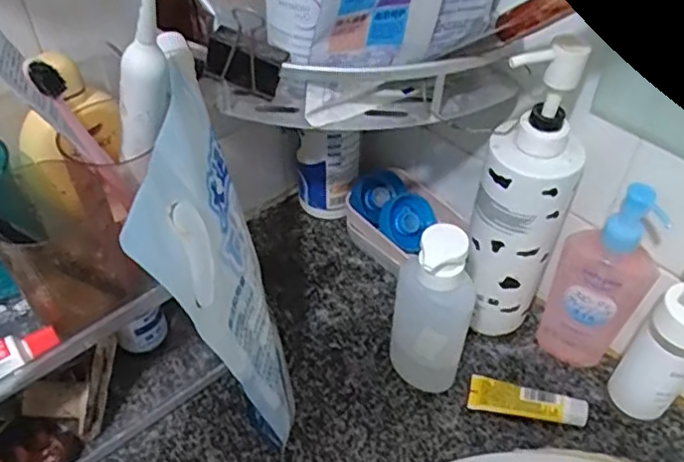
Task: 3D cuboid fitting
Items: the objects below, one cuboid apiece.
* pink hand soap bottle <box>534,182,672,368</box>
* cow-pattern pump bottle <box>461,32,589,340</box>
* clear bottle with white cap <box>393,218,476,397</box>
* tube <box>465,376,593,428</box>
[{"bbox_3d":[0.206,0.041,0.497,0.069,0.186,0.044,29,53,25],"label":"pink hand soap bottle"},{"bbox_3d":[0.140,-0.016,0.490,0.070,0.272,0.067,21,50,19],"label":"cow-pattern pump bottle"},{"bbox_3d":[0.069,0.065,0.483,0.046,0.170,0.053,-16,48,-15],"label":"clear bottle with white cap"},{"bbox_3d":[0.154,0.142,0.513,0.093,0.021,0.029,13,47,12],"label":"tube"}]

